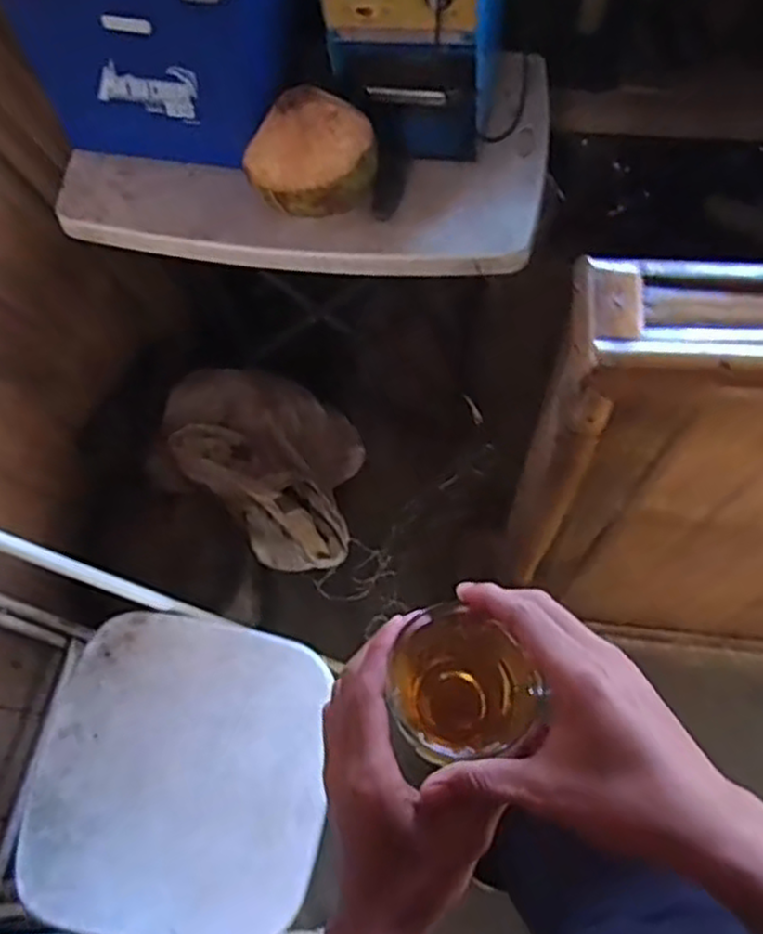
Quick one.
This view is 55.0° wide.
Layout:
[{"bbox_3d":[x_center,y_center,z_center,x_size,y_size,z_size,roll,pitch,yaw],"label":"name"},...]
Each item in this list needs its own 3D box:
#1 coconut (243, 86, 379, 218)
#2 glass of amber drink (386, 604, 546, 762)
[{"bbox_3d":[-0.099,-0.436,1.029,0.154,0.129,0.153,39,73,18],"label":"coconut"},{"bbox_3d":[0.048,0.128,0.415,0.083,0.073,0.075,22,68,13],"label":"glass of amber drink"}]

